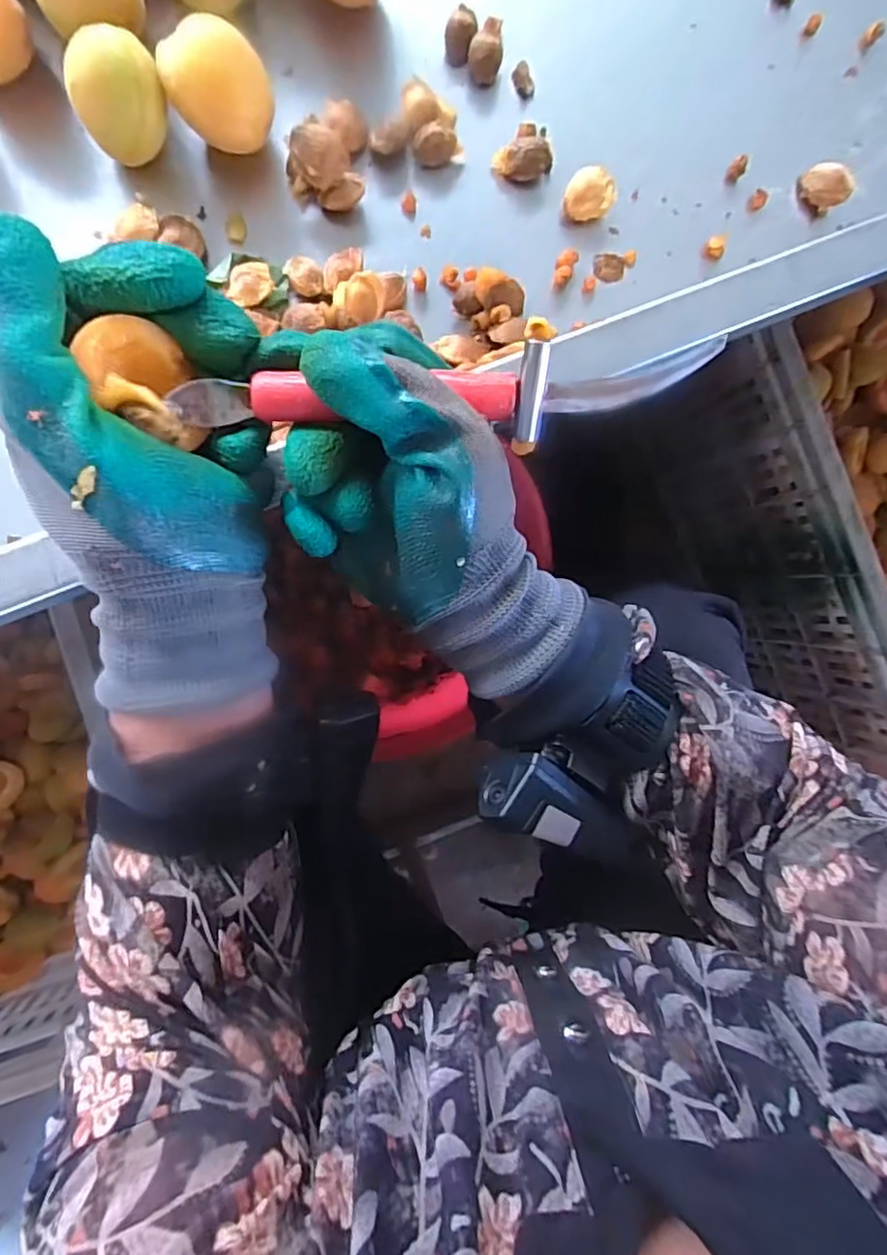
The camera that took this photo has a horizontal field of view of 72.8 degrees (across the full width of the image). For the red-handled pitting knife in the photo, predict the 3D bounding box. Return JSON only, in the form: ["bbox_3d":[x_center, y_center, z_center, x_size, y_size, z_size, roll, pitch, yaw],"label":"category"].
[{"bbox_3d":[0.004,-0.082,0.218,0.194,0.020,0.030,-4,94,-6],"label":"red-handled pitting knife"}]

